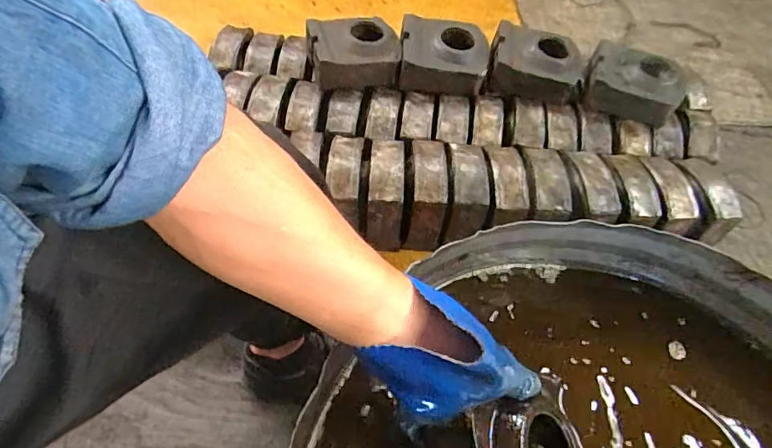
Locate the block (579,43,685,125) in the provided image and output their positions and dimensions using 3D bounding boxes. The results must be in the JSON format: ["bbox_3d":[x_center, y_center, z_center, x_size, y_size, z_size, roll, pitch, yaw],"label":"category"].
[{"bbox_3d":[0.531,-0.299,1.037,0.192,0.079,0.134,21,54,11],"label":"block"}]

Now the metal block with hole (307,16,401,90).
[{"bbox_3d":[-0.072,-0.370,1.066,0.190,0.104,0.143,-5,53,-8],"label":"metal block with hole"}]

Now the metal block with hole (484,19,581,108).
[{"bbox_3d":[0.330,-0.359,1.070,0.195,0.111,0.153,14,53,7],"label":"metal block with hole"}]

